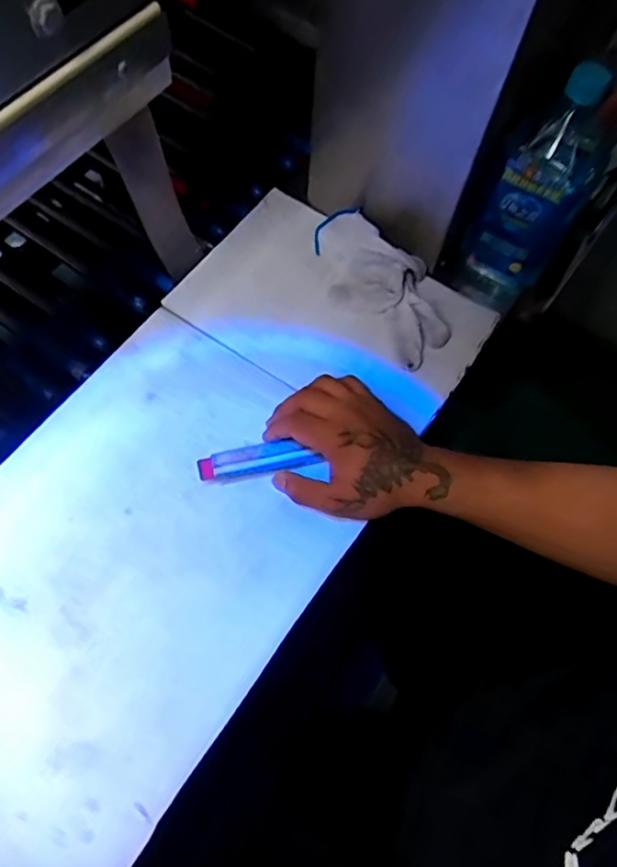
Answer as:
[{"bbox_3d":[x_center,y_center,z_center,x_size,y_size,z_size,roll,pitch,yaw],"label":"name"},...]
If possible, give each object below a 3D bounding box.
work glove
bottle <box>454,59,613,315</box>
[{"bbox_3d":[0.080,-0.157,0.590,0.094,0.051,0.178,-37,85,-16],"label":"work glove"},{"bbox_3d":[0.215,-0.223,0.538,0.084,0.212,0.101,30,69,10],"label":"bottle"}]

